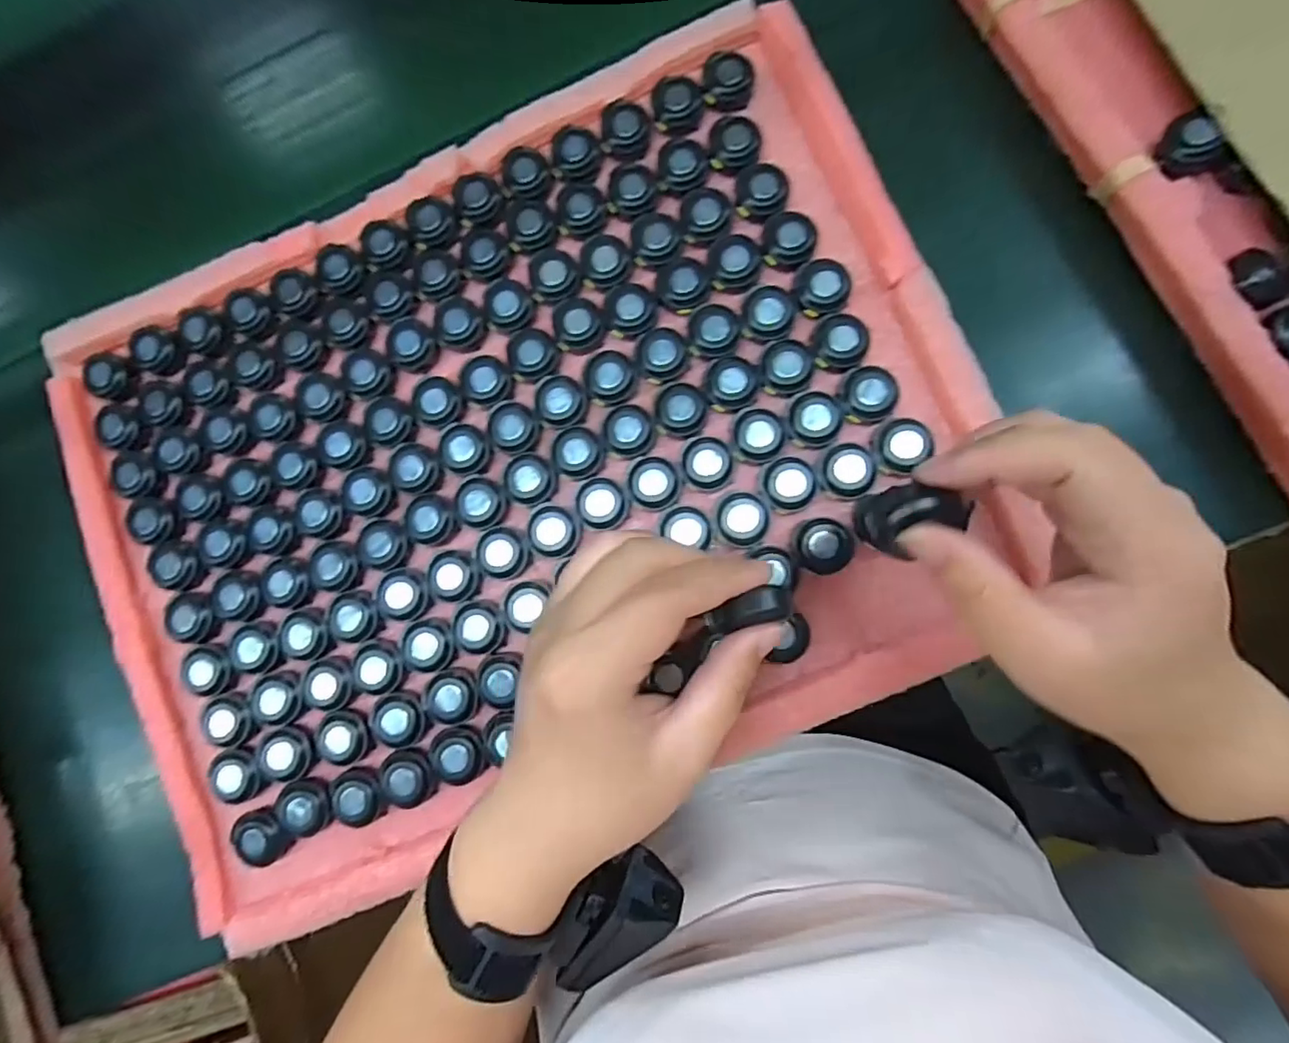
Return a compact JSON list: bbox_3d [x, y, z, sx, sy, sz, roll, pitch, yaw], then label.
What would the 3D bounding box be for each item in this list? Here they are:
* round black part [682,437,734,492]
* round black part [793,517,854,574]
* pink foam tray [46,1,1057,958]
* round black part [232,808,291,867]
[{"bbox_3d":[0.033,-0.031,0.305,0.026,0.005,0.028,-1,85,7],"label":"round black part"},{"bbox_3d":[0.092,0.012,0.296,0.030,0.017,0.025,41,91,9],"label":"round black part"},{"bbox_3d":[-0.080,-0.032,0.323,0.482,0.018,0.375,-24,82,4],"label":"pink foam tray"},{"bbox_3d":[-0.207,0.171,0.314,0.031,0.010,0.027,-16,83,5],"label":"round black part"}]

